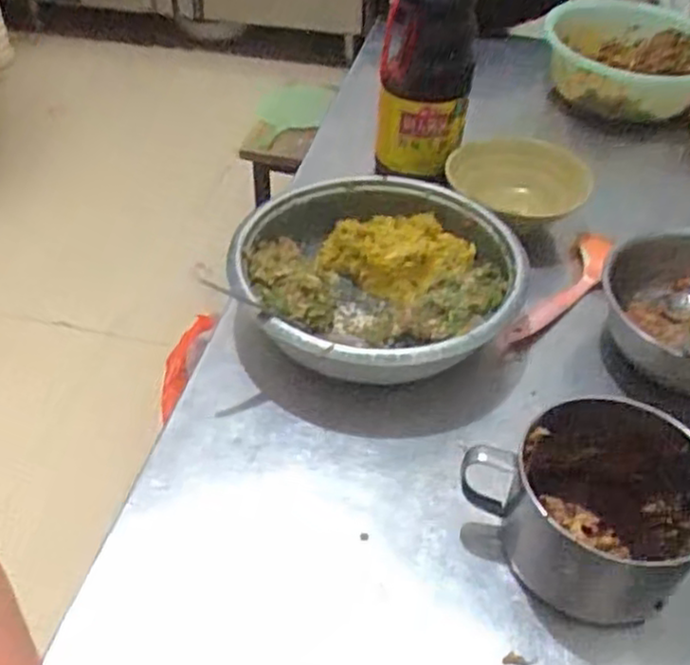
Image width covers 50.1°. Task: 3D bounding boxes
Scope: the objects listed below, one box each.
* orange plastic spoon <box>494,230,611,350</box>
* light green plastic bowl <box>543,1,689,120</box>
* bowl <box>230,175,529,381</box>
[{"bbox_3d":[0.239,-0.046,0.803,0.044,0.017,0.219,28,49,24],"label":"orange plastic spoon"},{"bbox_3d":[0.440,-0.410,1.113,0.263,0.108,0.265,7,44,5],"label":"light green plastic bowl"},{"bbox_3d":[0.030,-0.047,0.757,0.280,0.090,0.272,1,44,-1],"label":"bowl"}]

